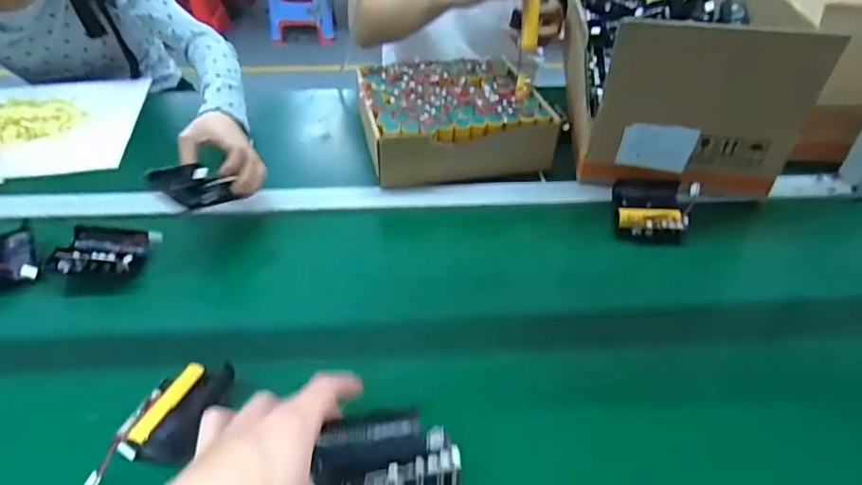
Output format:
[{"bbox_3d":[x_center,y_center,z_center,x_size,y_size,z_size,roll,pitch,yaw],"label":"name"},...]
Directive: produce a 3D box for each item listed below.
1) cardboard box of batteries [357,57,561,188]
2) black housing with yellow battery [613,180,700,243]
[{"bbox_3d":[0.027,-0.180,0.756,0.240,0.077,0.224,-8,41,-12],"label":"cardboard box of batteries"},{"bbox_3d":[0.267,-0.043,0.645,0.087,0.055,0.071,3,40,1],"label":"black housing with yellow battery"}]

